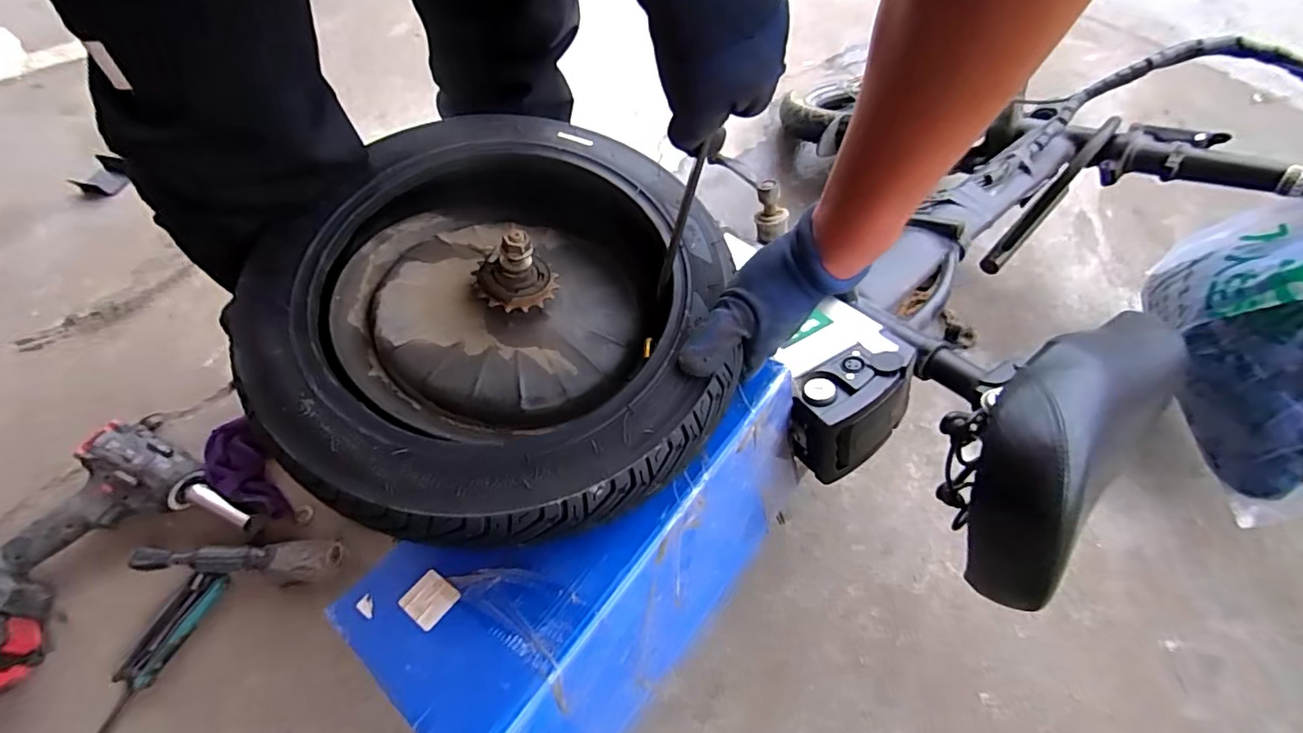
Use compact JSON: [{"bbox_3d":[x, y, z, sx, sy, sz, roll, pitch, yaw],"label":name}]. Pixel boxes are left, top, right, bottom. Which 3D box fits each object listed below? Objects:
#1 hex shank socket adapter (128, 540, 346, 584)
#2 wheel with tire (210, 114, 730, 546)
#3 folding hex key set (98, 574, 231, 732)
[{"bbox_3d":[-0.428,0.201,0.592,0.192,0.049,0.046,3,58,-2],"label":"hex shank socket adapter"},{"bbox_3d":[-0.108,-0.038,0.406,0.306,0.085,0.316,2,58,-3],"label":"wheel with tire"},{"bbox_3d":[-0.494,0.287,0.550,0.038,0.020,0.164,16,60,8],"label":"folding hex key set"}]

